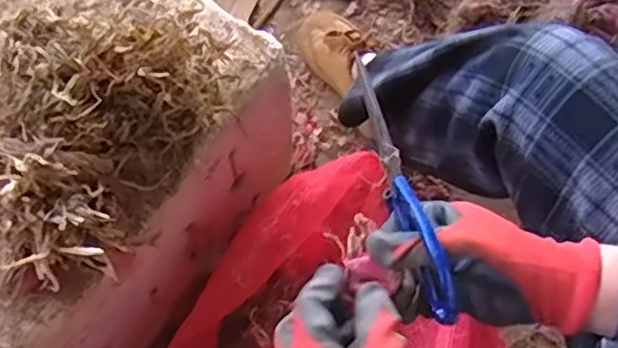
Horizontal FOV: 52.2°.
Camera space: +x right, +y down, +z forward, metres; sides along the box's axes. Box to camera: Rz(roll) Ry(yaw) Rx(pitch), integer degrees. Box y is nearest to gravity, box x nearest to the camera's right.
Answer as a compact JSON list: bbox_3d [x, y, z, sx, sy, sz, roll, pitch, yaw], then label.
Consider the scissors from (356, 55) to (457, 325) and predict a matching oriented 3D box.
[{"bbox_3d":[0.065,0.010,0.449,0.011,0.055,0.193,-16,73,-8],"label":"scissors"}]

